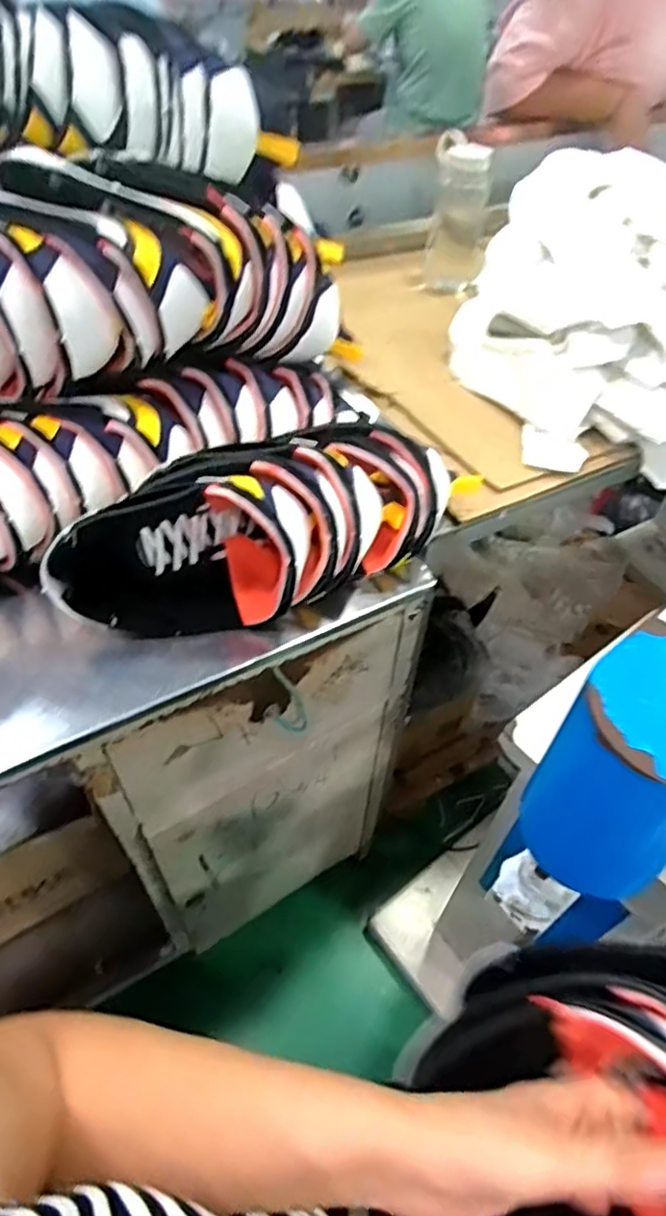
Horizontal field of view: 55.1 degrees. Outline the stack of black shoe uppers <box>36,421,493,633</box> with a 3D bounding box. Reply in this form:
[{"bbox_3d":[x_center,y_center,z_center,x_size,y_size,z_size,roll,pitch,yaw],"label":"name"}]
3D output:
[{"bbox_3d":[-0.057,-0.070,0.583,0.386,0.138,0.119,-15,51,-15],"label":"stack of black shoe uppers"}]

